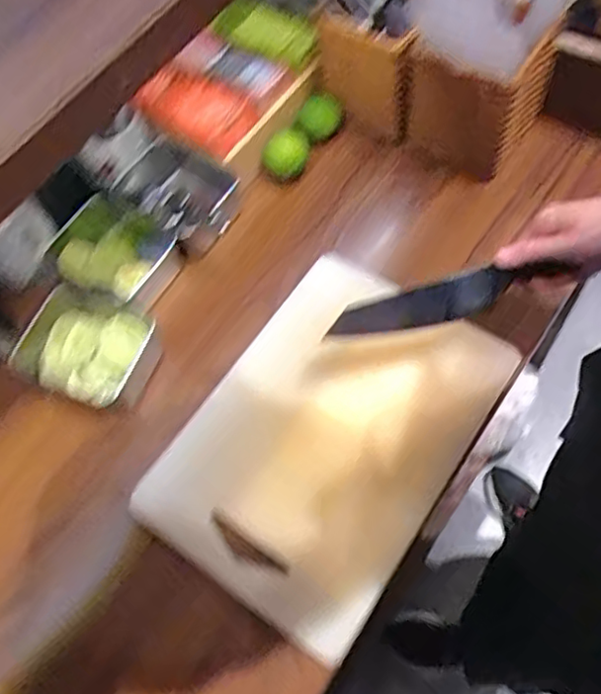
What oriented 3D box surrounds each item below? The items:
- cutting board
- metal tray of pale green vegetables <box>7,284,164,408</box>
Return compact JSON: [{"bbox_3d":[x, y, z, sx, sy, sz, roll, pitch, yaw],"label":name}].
[{"bbox_3d":[0.029,0.084,0.619,0.243,0.015,0.348,31,72,18],"label":"cutting board"},{"bbox_3d":[-0.226,0.001,0.668,0.134,0.061,0.115,20,68,16],"label":"metal tray of pale green vegetables"}]

